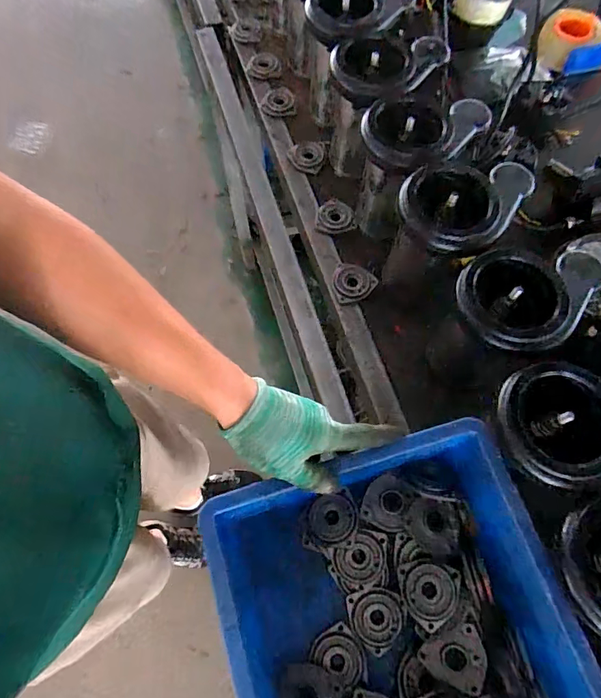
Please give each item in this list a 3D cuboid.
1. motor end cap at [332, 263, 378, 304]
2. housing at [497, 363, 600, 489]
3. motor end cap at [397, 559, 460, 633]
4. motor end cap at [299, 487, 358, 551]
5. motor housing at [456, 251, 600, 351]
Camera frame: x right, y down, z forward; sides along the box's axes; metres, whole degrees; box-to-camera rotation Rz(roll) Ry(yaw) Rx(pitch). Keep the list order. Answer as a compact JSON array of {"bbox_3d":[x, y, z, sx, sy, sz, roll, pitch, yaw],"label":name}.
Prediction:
[{"bbox_3d":[0.080,-0.103,0.665,0.063,0.015,0.062,0,67,-1],"label":"motor end cap"},{"bbox_3d":[0.274,0.074,0.436,0.158,0.060,0.115,-9,68,-4],"label":"housing"},{"bbox_3d":[0.137,0.261,0.468,0.062,0.012,0.063,4,67,1],"label":"motor end cap"},{"bbox_3d":[0.035,0.203,0.517,0.069,0.022,0.060,-12,63,10],"label":"motor end cap"},{"bbox_3d":[0.249,-0.048,0.497,0.122,0.082,0.145,25,69,9],"label":"motor housing"}]

